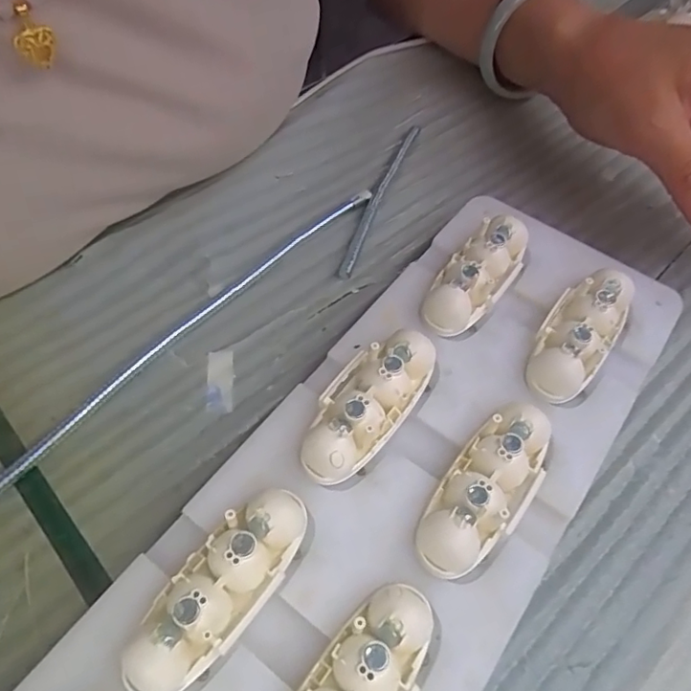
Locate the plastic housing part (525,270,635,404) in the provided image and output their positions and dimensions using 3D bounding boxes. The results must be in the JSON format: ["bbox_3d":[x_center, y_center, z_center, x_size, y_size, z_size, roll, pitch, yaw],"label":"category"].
[{"bbox_3d":[0.087,-0.005,0.211,0.025,0.018,0.058,32,61,16],"label":"plastic housing part"}]

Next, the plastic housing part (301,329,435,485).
[{"bbox_3d":[0.007,0.019,0.192,0.026,0.015,0.059,30,60,15],"label":"plastic housing part"}]

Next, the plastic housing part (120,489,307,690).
[{"bbox_3d":[-0.036,0.067,0.159,0.023,0.015,0.061,34,61,17],"label":"plastic housing part"}]

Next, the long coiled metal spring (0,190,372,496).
[{"bbox_3d":[-0.061,-0.010,0.238,0.011,0.006,0.209,37,62,19],"label":"long coiled metal spring"}]

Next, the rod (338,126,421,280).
[{"bbox_3d":[0.018,-0.075,0.283,0.008,0.004,0.111,19,58,9],"label":"rod"}]

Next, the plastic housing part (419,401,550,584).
[{"bbox_3d":[0.044,0.044,0.176,0.023,0.018,0.059,34,61,17],"label":"plastic housing part"}]

